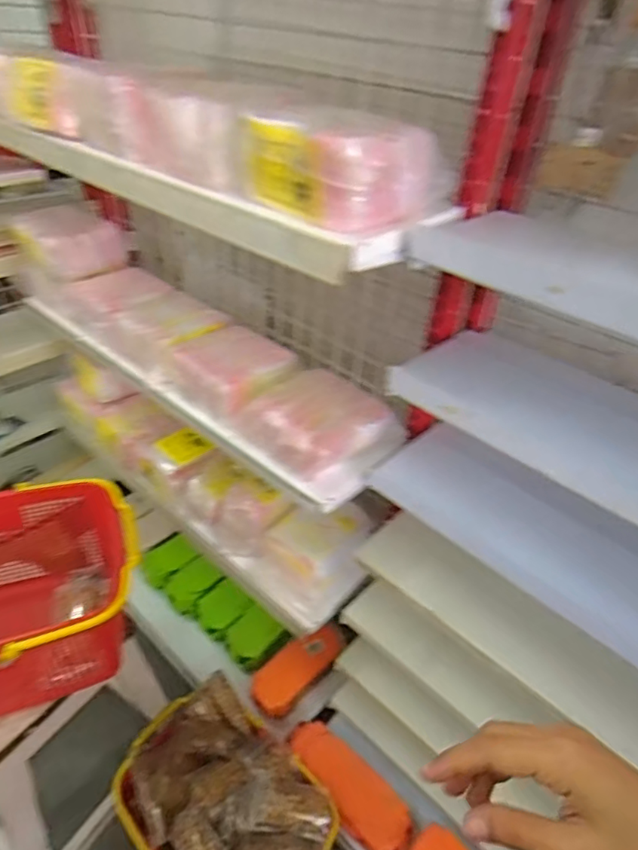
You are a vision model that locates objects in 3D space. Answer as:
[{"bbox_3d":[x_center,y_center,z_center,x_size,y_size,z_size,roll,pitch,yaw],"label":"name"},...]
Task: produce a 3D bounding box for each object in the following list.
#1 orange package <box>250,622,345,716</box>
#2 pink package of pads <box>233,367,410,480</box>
[{"bbox_3d":[-0.052,0.588,1.266,0.240,0.054,0.123,-38,51,-9],"label":"orange package"},{"bbox_3d":[-0.006,-0.004,0.802,0.166,0.080,0.190,-30,50,-35],"label":"pink package of pads"}]

